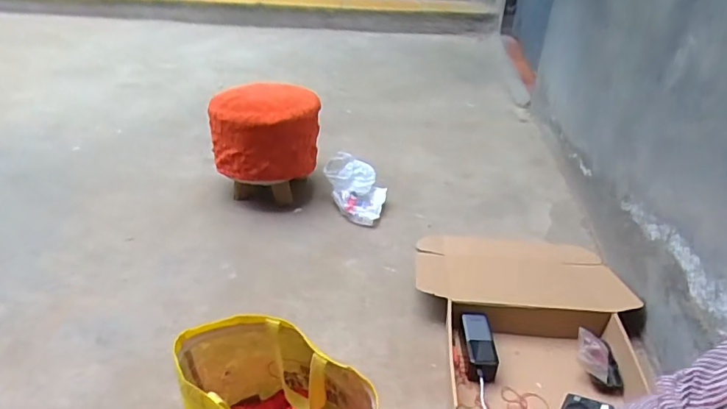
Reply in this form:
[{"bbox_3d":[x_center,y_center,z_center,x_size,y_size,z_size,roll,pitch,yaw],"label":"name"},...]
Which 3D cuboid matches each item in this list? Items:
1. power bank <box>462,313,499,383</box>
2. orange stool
[{"bbox_3d":[0.225,0.275,0.998,0.055,0.057,0.141,2,34,1],"label":"power bank"},{"bbox_3d":[-0.266,-0.174,1.460,0.240,0.274,0.263,1,34,0],"label":"orange stool"}]

